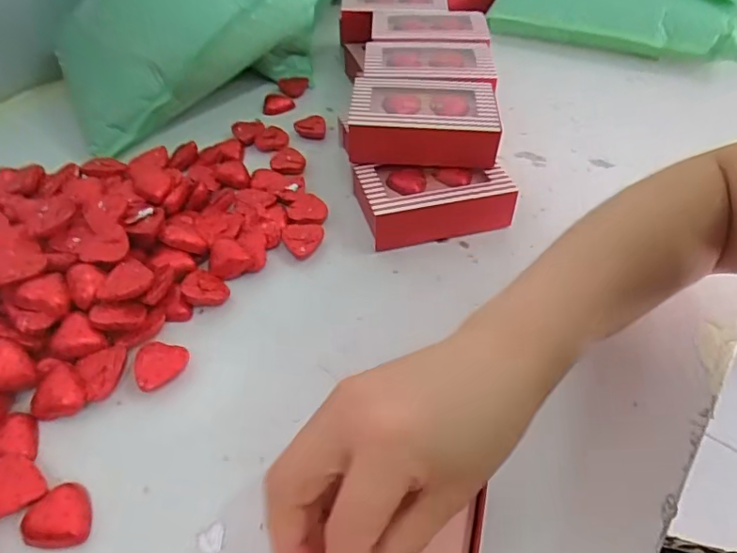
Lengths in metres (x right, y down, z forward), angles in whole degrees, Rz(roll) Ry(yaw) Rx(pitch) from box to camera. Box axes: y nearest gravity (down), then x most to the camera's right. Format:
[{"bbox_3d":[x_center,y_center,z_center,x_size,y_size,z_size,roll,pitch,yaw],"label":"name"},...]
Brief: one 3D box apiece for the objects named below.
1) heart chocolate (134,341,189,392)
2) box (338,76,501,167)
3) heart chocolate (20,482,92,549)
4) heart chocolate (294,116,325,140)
[{"bbox_3d":[-0.127,0.055,0.326,0.030,0.013,0.033,1,46,-1],"label":"heart chocolate"},{"bbox_3d":[0.043,-0.131,0.433,0.119,0.036,0.081,4,46,4],"label":"box"},{"bbox_3d":[-0.154,0.122,0.263,0.032,0.014,0.031,1,46,-1],"label":"heart chocolate"},{"bbox_3d":[-0.058,-0.148,0.521,0.030,0.013,0.027,-3,47,-4],"label":"heart chocolate"}]

